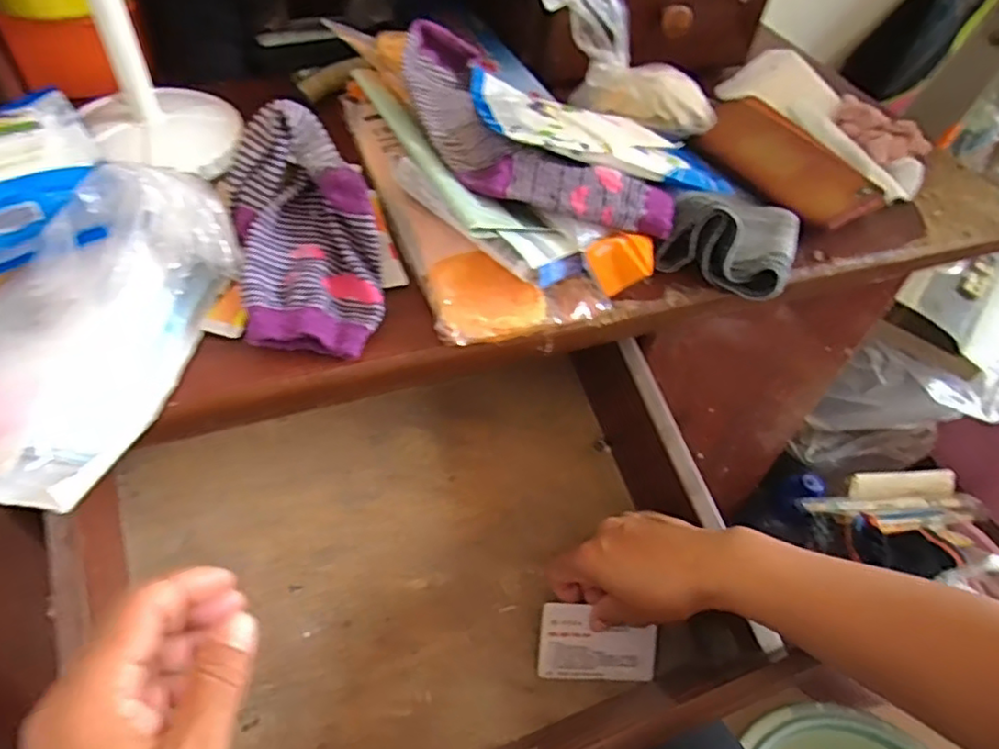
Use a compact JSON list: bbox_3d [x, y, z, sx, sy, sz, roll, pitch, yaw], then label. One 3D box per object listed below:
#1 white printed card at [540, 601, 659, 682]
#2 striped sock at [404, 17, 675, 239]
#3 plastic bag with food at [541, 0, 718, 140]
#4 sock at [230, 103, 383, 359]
[{"bbox_3d":[0.072,0.194,0.460,0.086,0.006,0.050,6,82,-10],"label":"white printed card"},{"bbox_3d":[0.013,-0.156,0.409,0.218,0.037,0.101,36,55,22],"label":"striped sock"},{"bbox_3d":[0.084,-0.228,0.480,0.159,0.074,0.045,42,50,-14],"label":"plastic bag with food"},{"bbox_3d":[-0.106,-0.077,0.352,0.077,0.079,0.107,-8,51,-13],"label":"sock"}]

